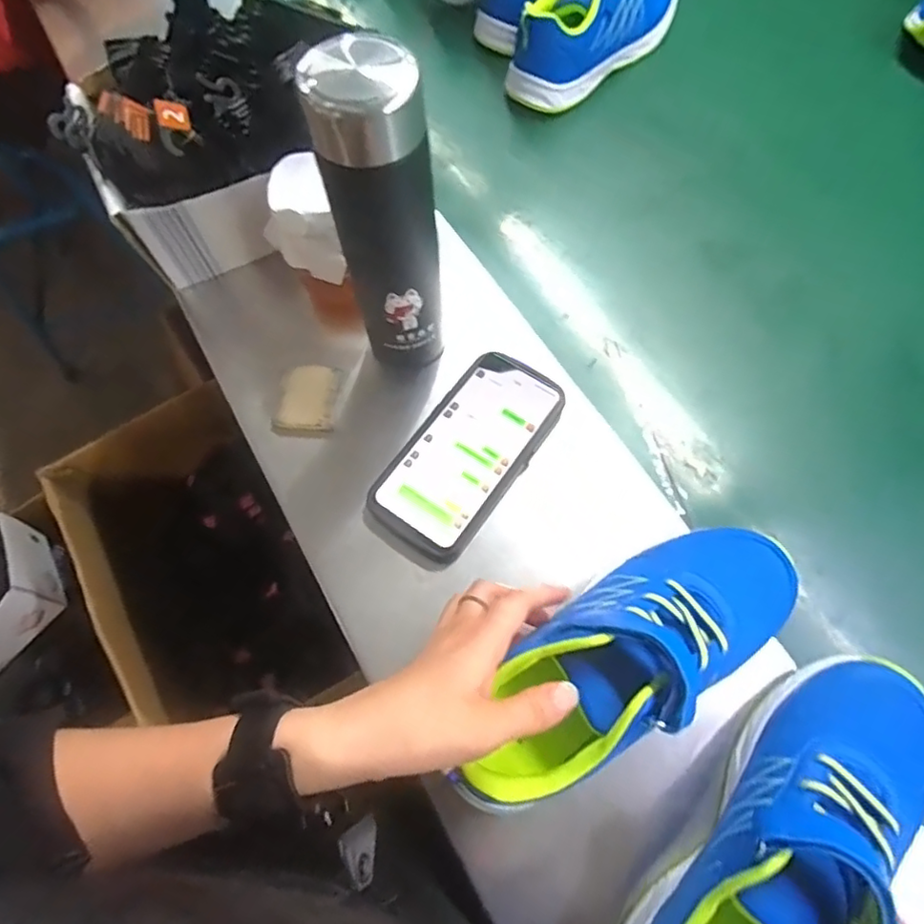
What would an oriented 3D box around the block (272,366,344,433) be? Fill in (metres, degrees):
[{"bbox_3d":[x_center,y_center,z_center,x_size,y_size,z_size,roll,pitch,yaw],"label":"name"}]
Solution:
[{"bbox_3d":[-0.120,-0.049,0.476,0.043,0.017,0.051,6,68,6],"label":"block"}]

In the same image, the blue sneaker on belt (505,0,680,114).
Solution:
[{"bbox_3d":[0.141,-0.459,0.618,0.228,0.086,0.086,-39,71,-16],"label":"blue sneaker on belt"}]

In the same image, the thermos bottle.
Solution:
[{"bbox_3d":[-0.045,-0.146,0.392,0.056,0.219,0.058,-1,64,3],"label":"thermos bottle"}]

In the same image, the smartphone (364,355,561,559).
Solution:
[{"bbox_3d":[0.005,-0.009,0.452,0.080,0.010,0.162,32,73,15],"label":"smartphone"}]

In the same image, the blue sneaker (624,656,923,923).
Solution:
[{"bbox_3d":[0.172,0.203,0.307,0.084,0.085,0.222,38,73,17],"label":"blue sneaker"}]

